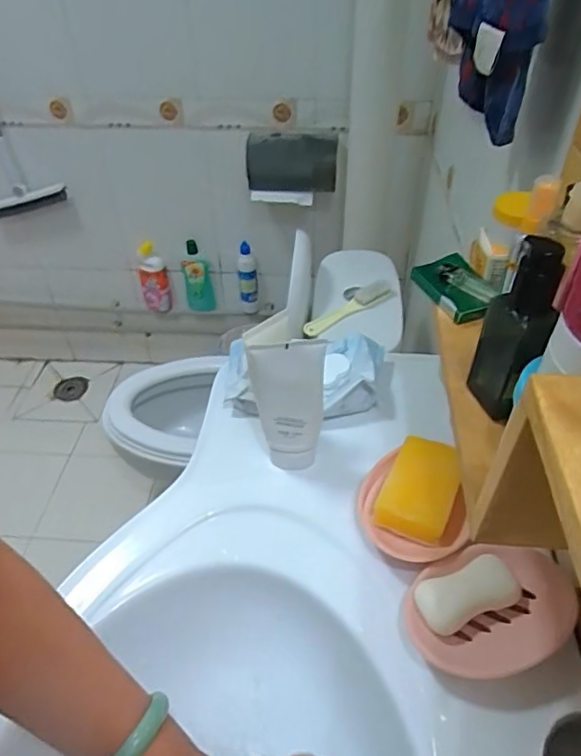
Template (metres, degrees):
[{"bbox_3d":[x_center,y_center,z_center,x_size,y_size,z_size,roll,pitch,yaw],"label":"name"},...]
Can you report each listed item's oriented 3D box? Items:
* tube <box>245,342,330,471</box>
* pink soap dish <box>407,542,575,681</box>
[{"bbox_3d":[-0.003,0.036,0.597,0.076,0.174,0.039,-3,44,-2],"label":"tube"},{"bbox_3d":[0.177,0.203,0.487,0.148,0.029,0.109,-11,45,-9],"label":"pink soap dish"}]

